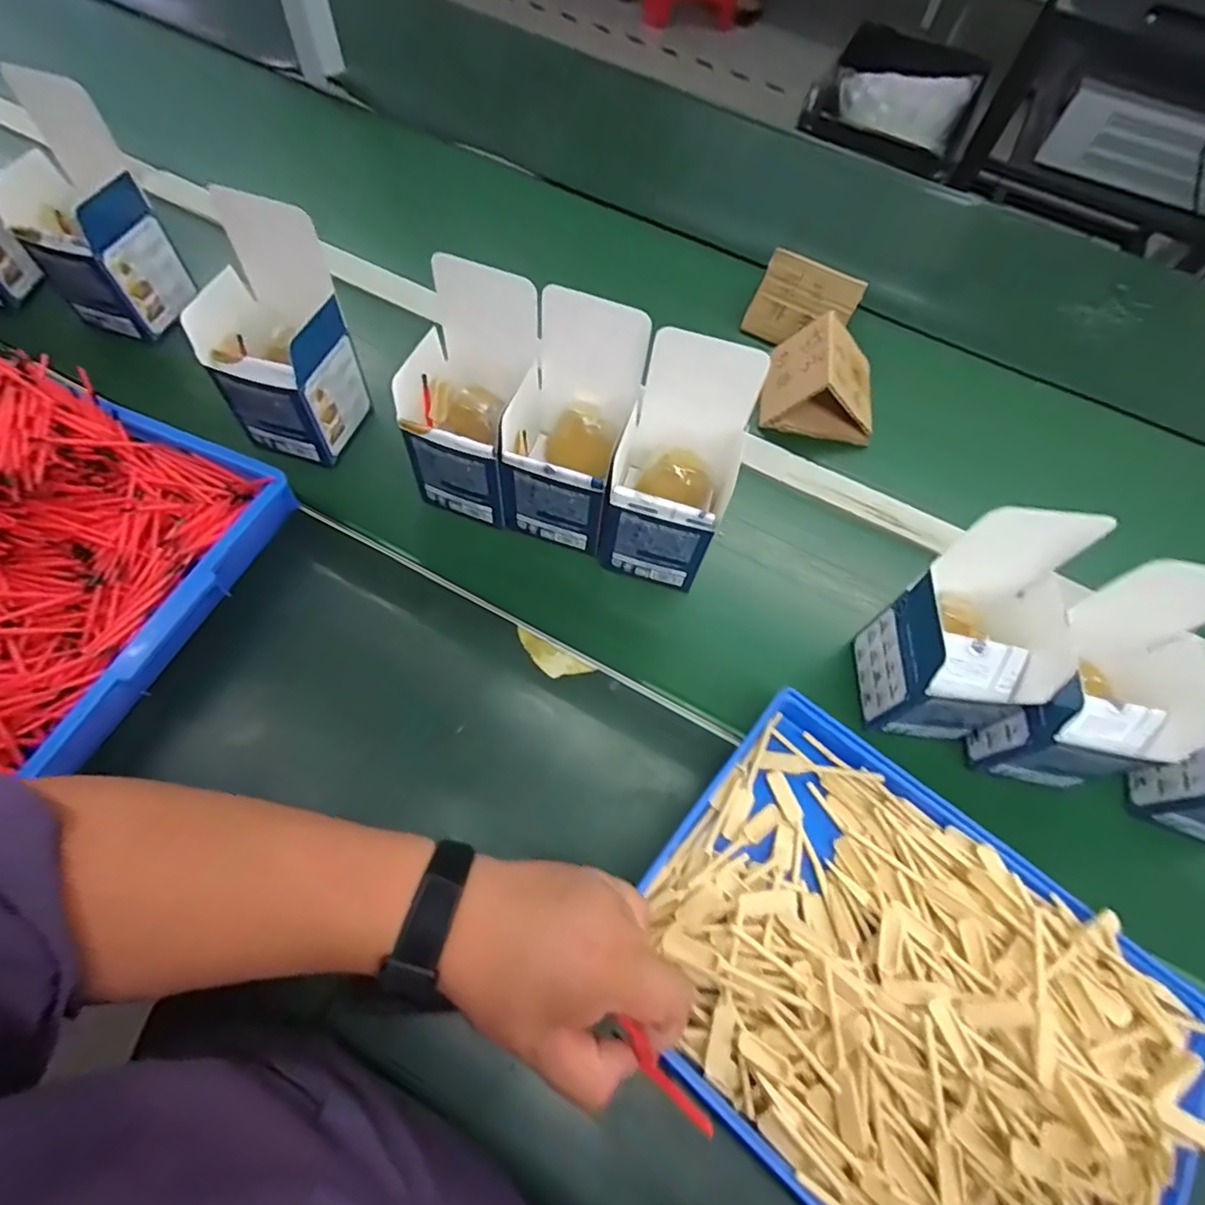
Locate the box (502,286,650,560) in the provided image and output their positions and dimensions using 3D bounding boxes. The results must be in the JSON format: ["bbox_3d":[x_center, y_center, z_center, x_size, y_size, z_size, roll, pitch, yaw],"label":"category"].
[{"bbox_3d":[-0.024,-0.134,0.472,0.091,0.158,0.110,17,66,7],"label":"box"}]

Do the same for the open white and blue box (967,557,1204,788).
[{"bbox_3d":[0.341,0.062,0.400,0.094,0.163,0.104,15,66,6],"label":"open white and blue box"}]

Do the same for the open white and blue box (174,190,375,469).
[{"bbox_3d":[-0.272,-0.211,0.495,0.090,0.158,0.100,17,66,6],"label":"open white and blue box"}]

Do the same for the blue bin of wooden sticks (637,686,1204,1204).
[{"bbox_3d":[0.185,0.237,0.363,0.317,0.048,0.237,38,70,15],"label":"blue bin of wooden sticks"}]

